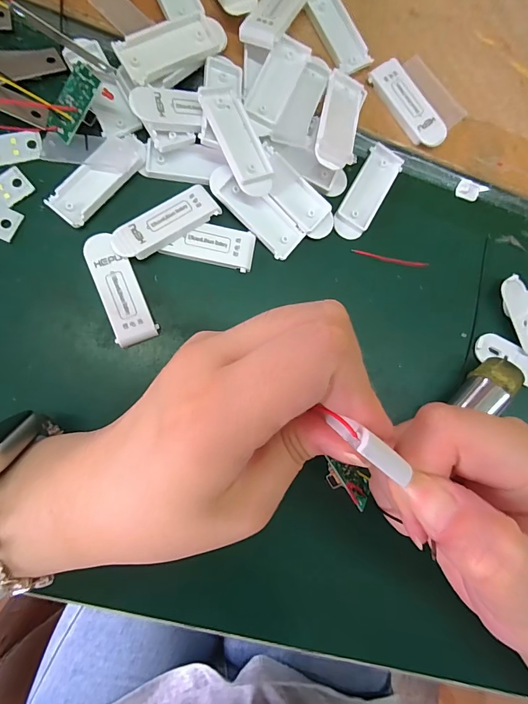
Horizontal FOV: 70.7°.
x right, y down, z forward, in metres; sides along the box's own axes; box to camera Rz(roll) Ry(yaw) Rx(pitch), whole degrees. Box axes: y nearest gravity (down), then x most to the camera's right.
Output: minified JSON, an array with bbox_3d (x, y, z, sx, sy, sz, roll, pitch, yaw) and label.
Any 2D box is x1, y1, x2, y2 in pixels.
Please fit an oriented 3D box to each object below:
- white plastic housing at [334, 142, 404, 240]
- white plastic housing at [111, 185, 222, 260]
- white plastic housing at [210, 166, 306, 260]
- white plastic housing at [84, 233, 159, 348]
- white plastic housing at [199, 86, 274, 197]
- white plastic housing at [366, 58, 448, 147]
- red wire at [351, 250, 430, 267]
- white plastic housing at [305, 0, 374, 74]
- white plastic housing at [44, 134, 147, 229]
[{"bbox_3d":[0.060,-0.093,0.215,0.021,0.004,0.059,33,82,-6],"label":"white plastic housing"},{"bbox_3d":[-0.051,-0.067,0.192,0.055,0.006,0.019,-34,92,-9],"label":"white plastic housing"},{"bbox_3d":[-0.004,-0.076,0.201,0.057,0.009,0.020,42,81,-4],"label":"white plastic housing"},{"bbox_3d":[-0.073,-0.032,0.189,0.021,0.004,0.057,-22,90,-10],"label":"white plastic housing"},{"bbox_3d":[-0.014,-0.108,0.191,0.022,0.006,0.056,-25,91,-18],"label":"white plastic housing"},{"bbox_3d":[0.085,-0.144,0.219,0.021,0.007,0.055,-36,92,-9],"label":"white plastic housing"},{"bbox_3d":[0.074,-0.054,0.217,0.046,0.004,0.004,9,85,-8],"label":"red wire"},{"bbox_3d":[0.042,-0.186,0.215,0.020,0.004,0.051,-31,92,-9],"label":"white plastic housing"},{"bbox_3d":[-0.085,-0.090,0.190,0.022,0.004,0.055,38,82,-5],"label":"white plastic housing"}]

